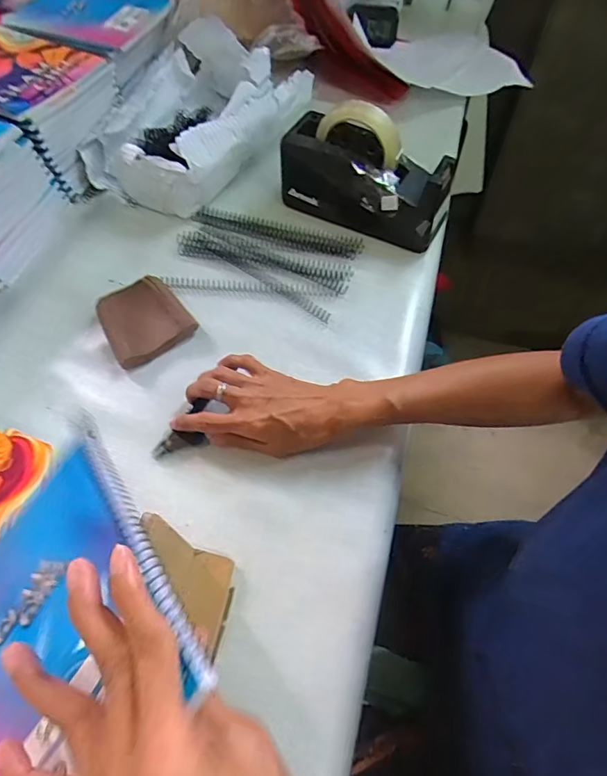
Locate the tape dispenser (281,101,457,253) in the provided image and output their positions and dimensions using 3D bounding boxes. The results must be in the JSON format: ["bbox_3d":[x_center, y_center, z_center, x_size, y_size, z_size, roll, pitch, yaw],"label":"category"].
[{"bbox_3d":[0.075,-0.255,0.557,0.200,0.115,0.073,24,63,13],"label":"tape dispenser"}]

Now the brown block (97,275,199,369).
[{"bbox_3d":[-0.171,-0.076,0.505,0.086,0.032,0.087,-28,64,-15],"label":"brown block"}]

